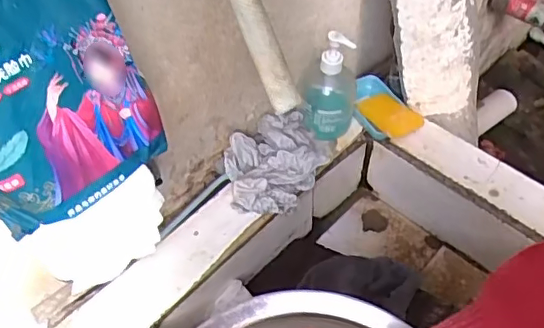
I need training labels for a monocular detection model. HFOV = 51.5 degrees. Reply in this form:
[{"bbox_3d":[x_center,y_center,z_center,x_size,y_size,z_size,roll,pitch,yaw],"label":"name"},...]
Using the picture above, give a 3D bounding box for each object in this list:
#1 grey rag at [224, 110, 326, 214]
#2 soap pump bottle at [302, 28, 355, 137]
[{"bbox_3d":[0.005,-0.002,0.776,0.136,0.055,0.133,-7,54,-2],"label":"grey rag"},{"bbox_3d":[0.081,-0.115,0.798,0.079,0.154,0.089,7,54,9],"label":"soap pump bottle"}]

